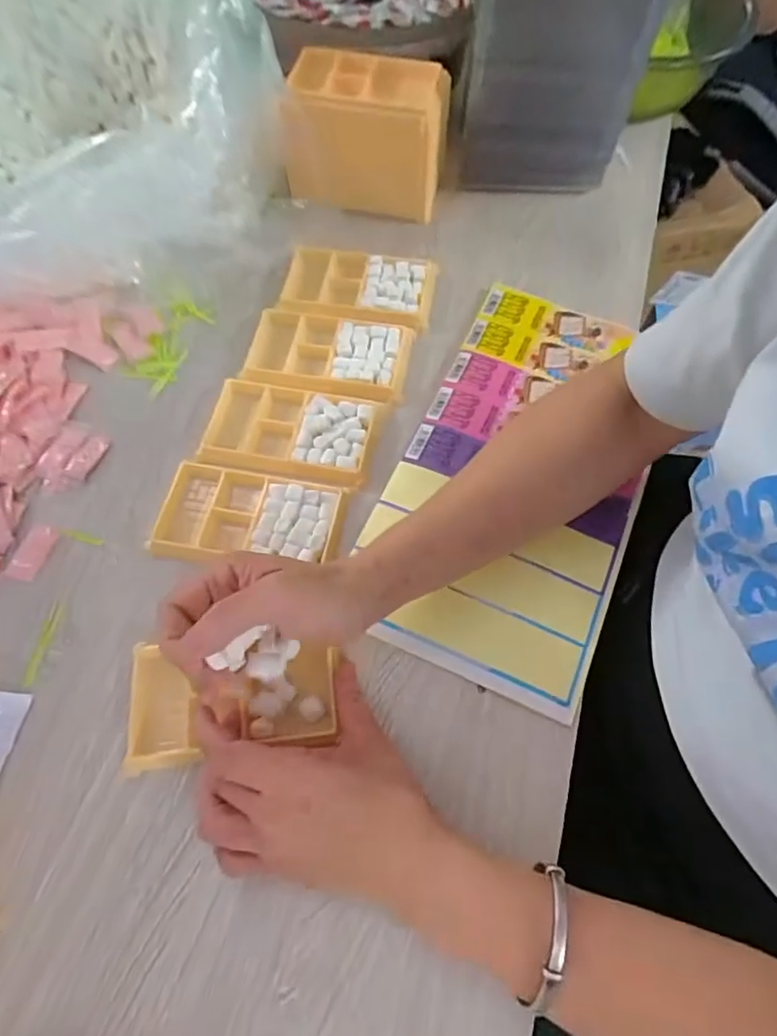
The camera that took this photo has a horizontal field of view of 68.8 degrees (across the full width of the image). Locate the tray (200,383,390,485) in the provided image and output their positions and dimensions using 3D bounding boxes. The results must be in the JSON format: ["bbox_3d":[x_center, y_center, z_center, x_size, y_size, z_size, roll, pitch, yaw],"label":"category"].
[{"bbox_3d":[-0.077,-0.068,0.450,0.133,0.019,0.078,11,65,5],"label":"tray"}]

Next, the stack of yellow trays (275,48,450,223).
[{"bbox_3d":[-0.021,-0.352,0.527,0.141,0.096,0.091,10,65,4],"label":"stack of yellow trays"}]

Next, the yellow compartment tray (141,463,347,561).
[{"bbox_3d":[-0.099,-0.002,0.411,0.128,0.019,0.071,8,65,4],"label":"yellow compartment tray"}]

